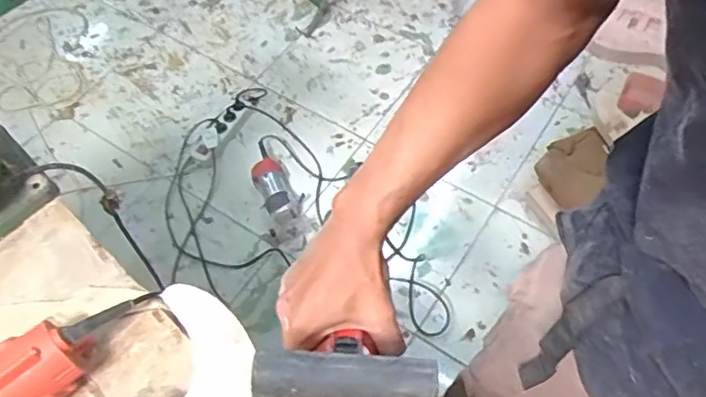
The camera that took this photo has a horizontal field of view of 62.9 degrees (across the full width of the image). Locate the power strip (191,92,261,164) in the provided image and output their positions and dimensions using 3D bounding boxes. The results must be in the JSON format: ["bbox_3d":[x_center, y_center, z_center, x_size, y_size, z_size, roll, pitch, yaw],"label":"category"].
[{"bbox_3d":[-0.349,-0.207,1.598,0.076,0.040,0.271,23,62,15],"label":"power strip"}]

